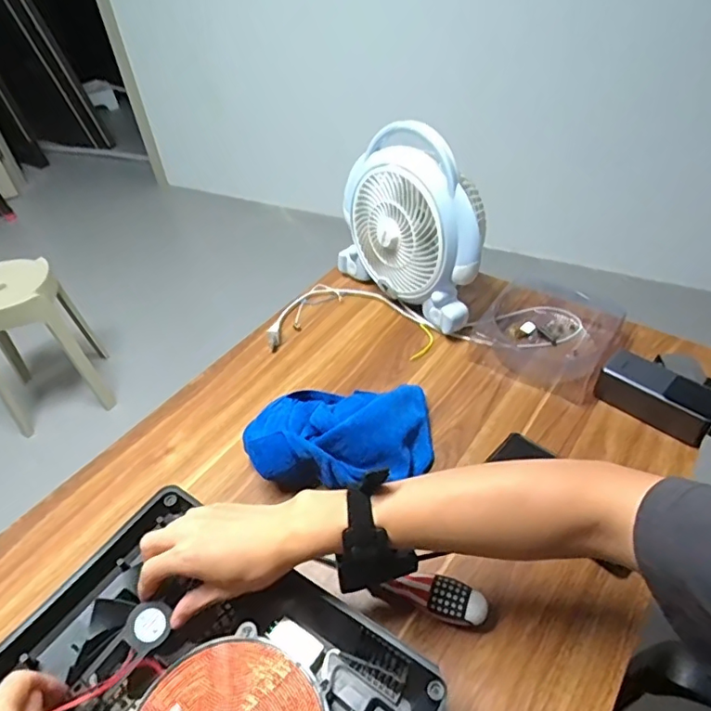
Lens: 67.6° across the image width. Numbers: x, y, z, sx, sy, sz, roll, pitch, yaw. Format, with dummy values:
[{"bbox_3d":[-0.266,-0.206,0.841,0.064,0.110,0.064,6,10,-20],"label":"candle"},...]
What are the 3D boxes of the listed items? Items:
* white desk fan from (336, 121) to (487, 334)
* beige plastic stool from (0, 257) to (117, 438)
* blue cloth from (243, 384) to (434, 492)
[{"bbox_3d":[0.088,-0.199,0.795,0.115,0.243,0.267,-35,51,-28],"label":"white desk fan"},{"bbox_3d":[-0.989,-0.041,1.639,0.291,0.442,0.284,-21,46,-17],"label":"beige plastic stool"},{"bbox_3d":[-0.016,0.084,0.622,0.207,0.084,0.140,-2,44,3],"label":"blue cloth"}]

